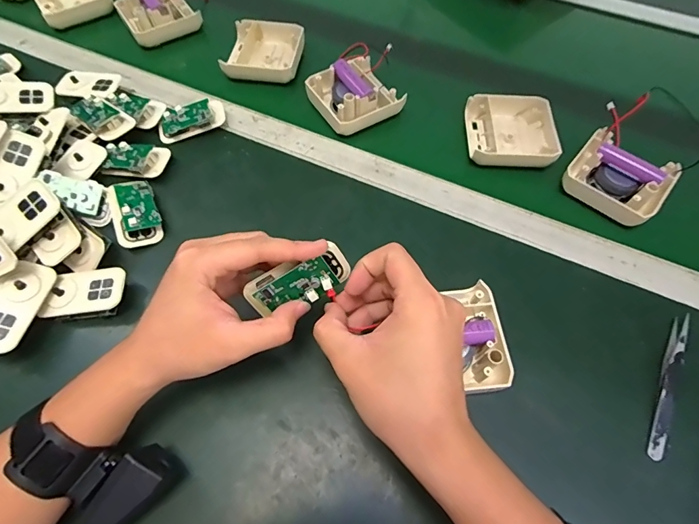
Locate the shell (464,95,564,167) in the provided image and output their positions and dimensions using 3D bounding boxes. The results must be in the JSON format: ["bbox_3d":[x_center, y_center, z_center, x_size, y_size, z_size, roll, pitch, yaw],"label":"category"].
[{"bbox_3d":[0.181,-0.149,0.463,0.095,0.024,0.095,1,62,0],"label":"shell"}]

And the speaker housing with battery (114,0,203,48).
[{"bbox_3d":[-0.264,-0.342,0.563,0.097,0.045,0.084,-30,65,-15],"label":"speaker housing with battery"}]

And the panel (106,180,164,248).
[{"bbox_3d":[-0.214,-0.049,0.407,0.041,0.022,0.067,-20,64,-11],"label":"panel"}]

